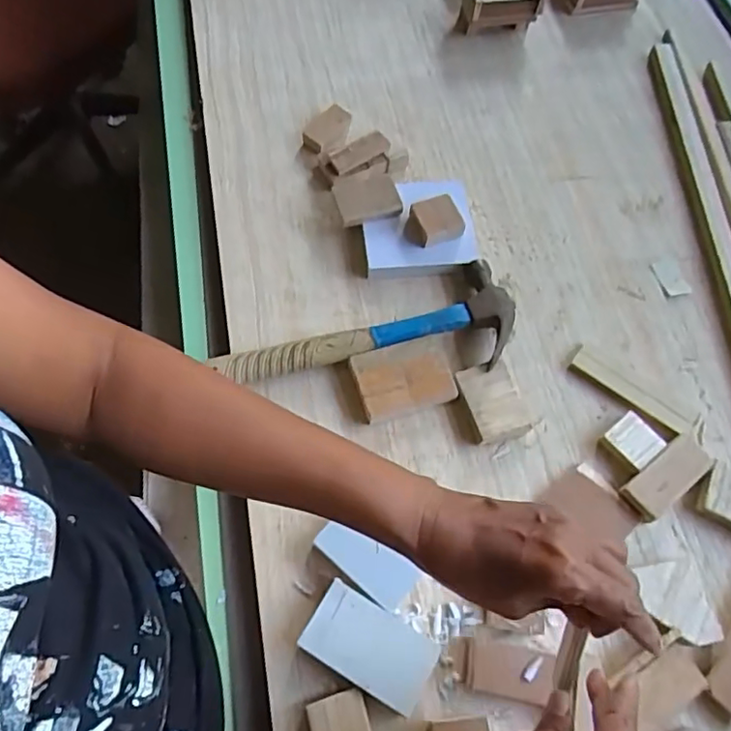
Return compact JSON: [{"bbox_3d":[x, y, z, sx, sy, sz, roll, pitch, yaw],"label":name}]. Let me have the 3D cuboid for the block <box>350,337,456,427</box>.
[{"bbox_3d":[0.034,0.010,0.516,0.089,0.021,0.061,-15,67,-9],"label":"block"}]

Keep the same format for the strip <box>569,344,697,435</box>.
[{"bbox_3d":[0.242,0.023,0.532,0.117,0.006,0.027,34,68,13],"label":"strip"}]

